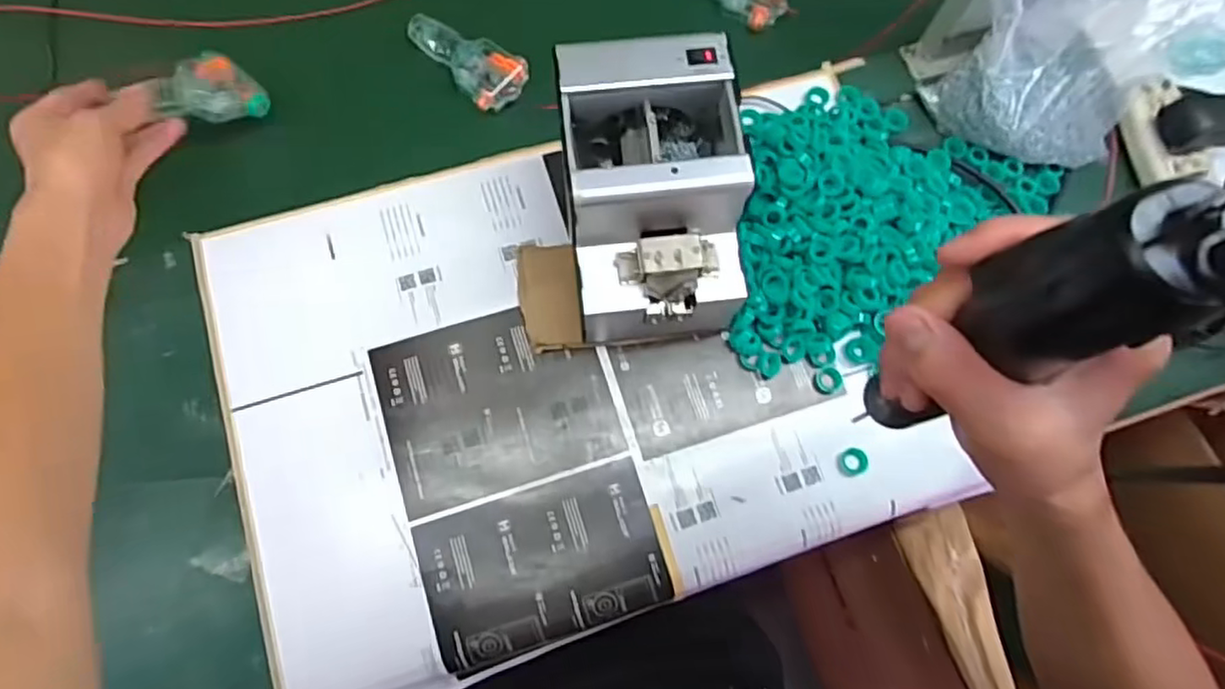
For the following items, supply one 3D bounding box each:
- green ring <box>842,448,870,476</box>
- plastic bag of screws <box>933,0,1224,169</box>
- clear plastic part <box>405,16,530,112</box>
[{"bbox_3d":[0.199,0.097,0.546,0.021,0.004,0.022,0,72,-1],"label":"green ring"},{"bbox_3d":[0.386,-0.249,0.576,0.164,0.125,0.124,36,76,7],"label":"plastic bag of screws"},{"bbox_3d":[-0.136,-0.277,0.636,0.057,0.020,0.119,-43,80,-13],"label":"clear plastic part"}]

